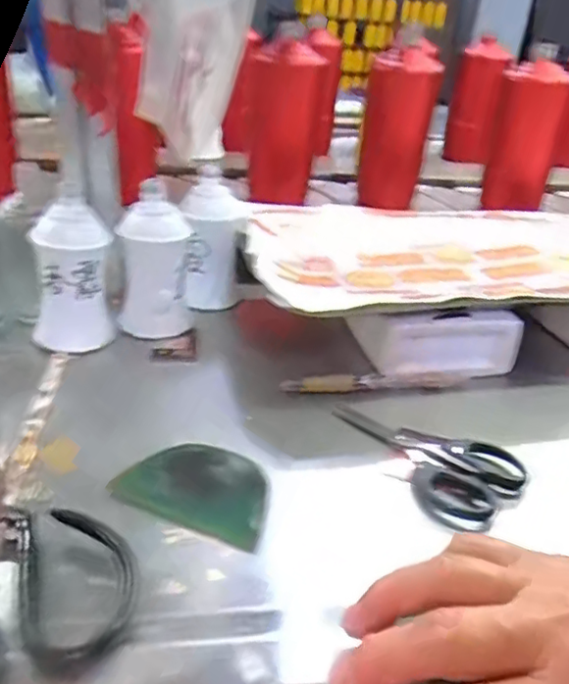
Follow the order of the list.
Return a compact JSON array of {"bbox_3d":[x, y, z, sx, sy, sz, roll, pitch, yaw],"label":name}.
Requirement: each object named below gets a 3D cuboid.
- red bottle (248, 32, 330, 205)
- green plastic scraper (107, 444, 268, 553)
[{"bbox_3d":[-0.001,-0.255,0.714,0.074,0.172,0.068,7,31,-1],"label":"red bottle"},{"bbox_3d":[-0.046,0.078,0.339,0.084,0.005,0.057,15,34,17],"label":"green plastic scraper"}]

